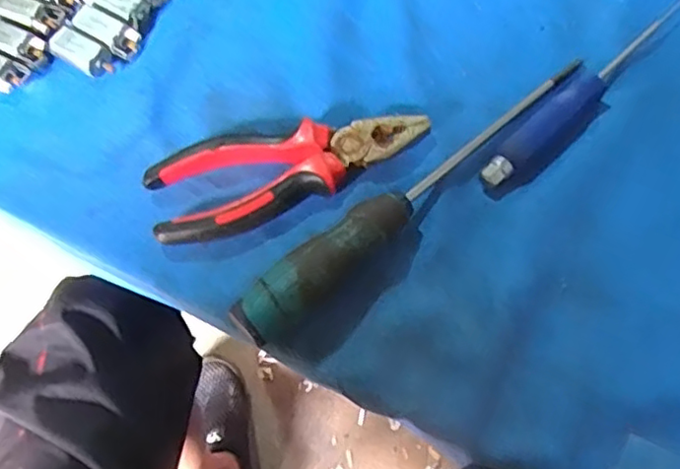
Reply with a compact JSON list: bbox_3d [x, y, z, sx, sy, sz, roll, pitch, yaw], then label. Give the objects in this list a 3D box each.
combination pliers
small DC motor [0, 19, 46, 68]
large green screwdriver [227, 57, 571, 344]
[{"bbox_3d":[-0.027,-0.034,0.345,0.152,0.019,0.051,-12,68,-2],"label":"combination pliers"},{"bbox_3d":[-0.205,-0.121,0.389,0.043,0.011,0.021,27,72,13],"label":"small DC motor"},{"bbox_3d":[0.040,-0.029,0.334,0.237,0.028,0.025,-42,72,-13],"label":"large green screwdriver"}]

